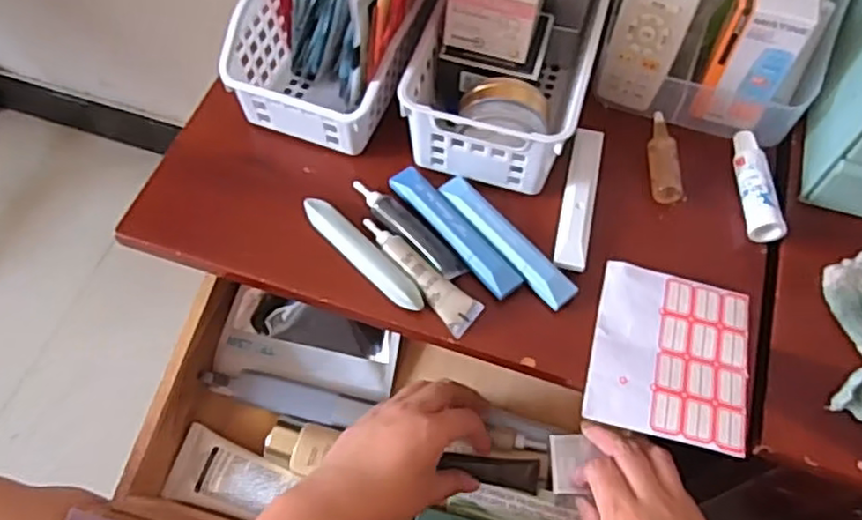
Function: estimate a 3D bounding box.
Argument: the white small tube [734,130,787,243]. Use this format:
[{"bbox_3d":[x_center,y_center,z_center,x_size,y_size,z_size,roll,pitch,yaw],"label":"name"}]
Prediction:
[{"bbox_3d":[0.250,-0.060,0.529,0.022,0.024,0.099,1,61,-1],"label":"white small tube"}]

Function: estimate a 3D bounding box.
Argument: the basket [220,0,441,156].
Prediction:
[{"bbox_3d":[-0.054,-0.222,0.531,0.137,0.164,0.237,23,63,11],"label":"basket"}]

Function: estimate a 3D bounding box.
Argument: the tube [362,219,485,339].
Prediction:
[{"bbox_3d":[-0.009,0.007,0.486,0.023,0.017,0.109,-37,68,-20],"label":"tube"}]

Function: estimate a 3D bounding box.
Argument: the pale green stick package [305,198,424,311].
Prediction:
[{"bbox_3d":[-0.051,-0.003,0.495,0.019,0.015,0.119,-40,69,-21],"label":"pale green stick package"}]

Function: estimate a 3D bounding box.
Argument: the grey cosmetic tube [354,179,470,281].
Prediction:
[{"bbox_3d":[-0.018,-0.025,0.501,0.023,0.011,0.107,-39,69,-20],"label":"grey cosmetic tube"}]

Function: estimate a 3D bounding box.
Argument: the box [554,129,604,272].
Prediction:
[{"bbox_3d":[0.114,-0.049,0.521,0.024,0.009,0.126,12,61,5],"label":"box"}]

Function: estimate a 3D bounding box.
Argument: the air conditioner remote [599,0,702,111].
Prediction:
[{"bbox_3d":[0.174,-0.191,0.522,0.053,0.158,0.016,18,42,8],"label":"air conditioner remote"}]

